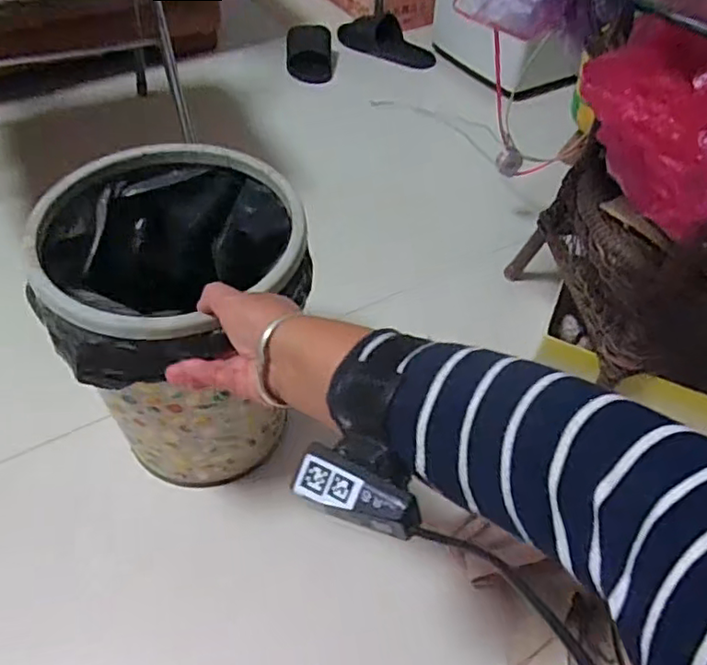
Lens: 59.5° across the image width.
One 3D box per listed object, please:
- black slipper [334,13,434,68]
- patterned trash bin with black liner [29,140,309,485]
[{"bbox_3d":[0.084,-0.696,1.469,0.235,0.075,0.100,16,46,-10],"label":"black slipper"},{"bbox_3d":[-0.169,0.003,0.632,0.223,0.291,0.223,-18,52,-21],"label":"patterned trash bin with black liner"}]

